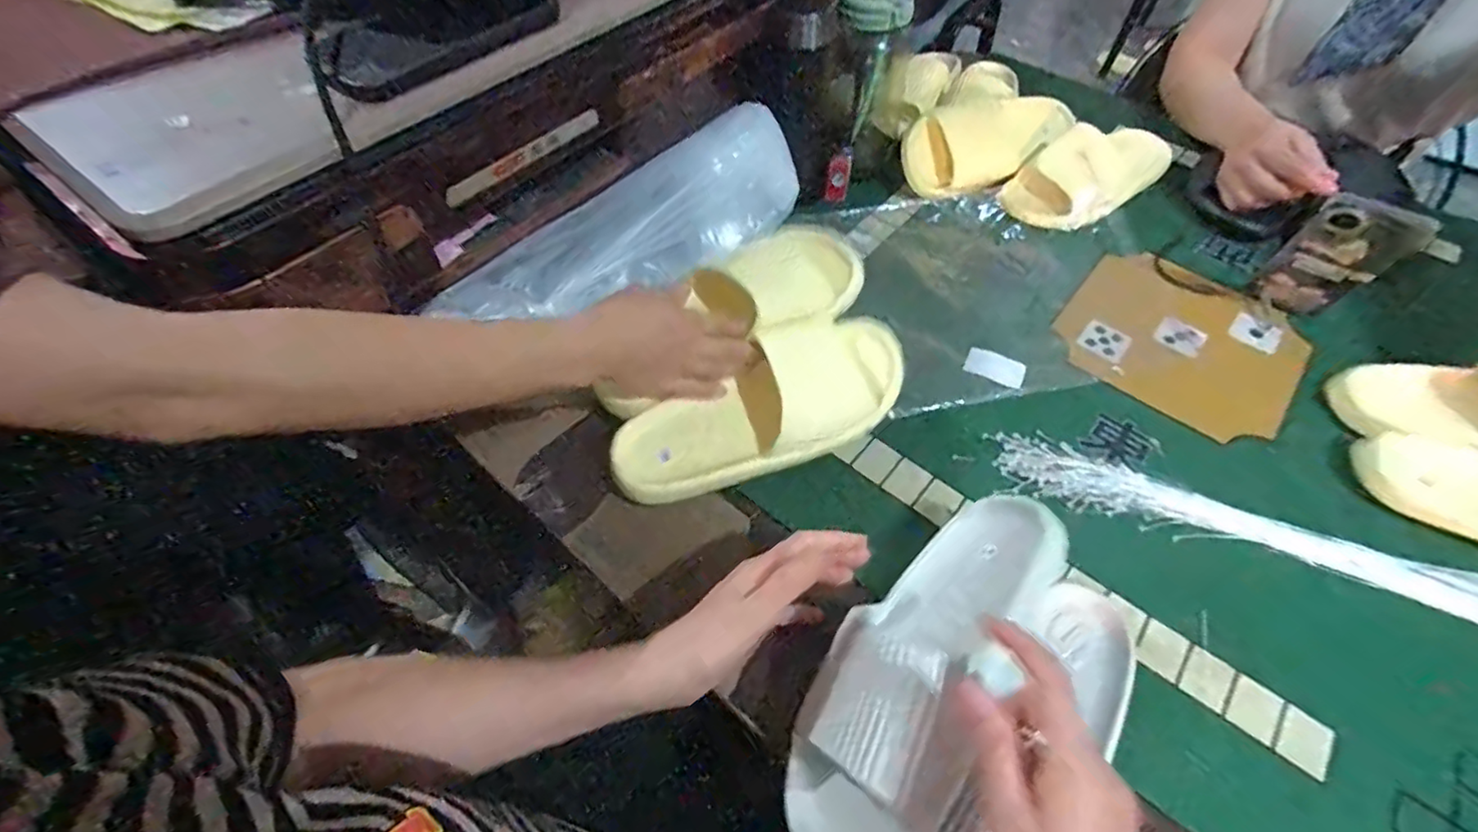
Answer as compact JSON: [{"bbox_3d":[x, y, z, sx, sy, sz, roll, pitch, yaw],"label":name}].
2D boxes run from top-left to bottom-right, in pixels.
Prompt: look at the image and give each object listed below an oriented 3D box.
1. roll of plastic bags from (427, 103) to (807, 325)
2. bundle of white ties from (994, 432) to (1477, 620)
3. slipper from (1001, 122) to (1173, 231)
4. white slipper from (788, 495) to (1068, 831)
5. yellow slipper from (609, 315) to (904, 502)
[{"bbox_3d":[-0.081,-0.167,0.590,0.083,0.100,0.383,38,62,22],"label":"roll of plastic bags"},{"bbox_3d":[0.475,0.130,0.477,0.550,0.012,0.090,20,57,12],"label":"bundle of white ties"},{"bbox_3d":[0.432,-0.308,0.751,0.234,0.060,0.112,-36,63,-23],"label":"slipper"},{"bbox_3d":[0.111,0.143,0.381,0.096,0.078,0.257,0,43,52],"label":"white slipper"},{"bbox_3d":[0.018,-0.008,0.499,0.248,0.058,0.094,-26,59,-3],"label":"yellow slipper"}]

